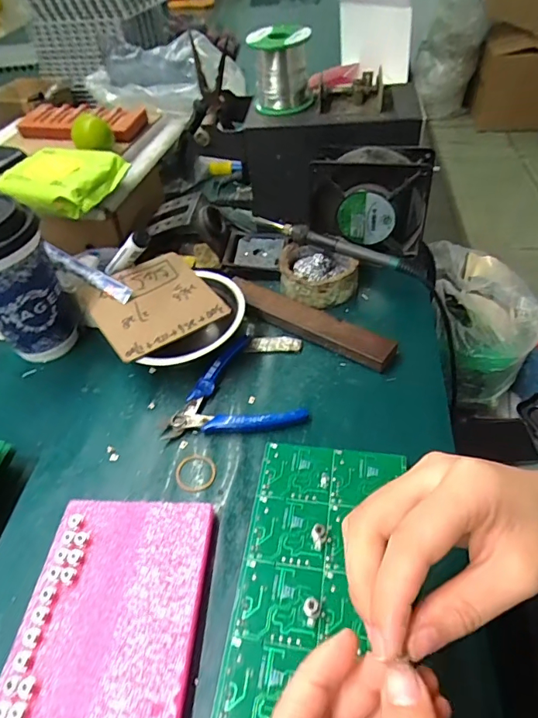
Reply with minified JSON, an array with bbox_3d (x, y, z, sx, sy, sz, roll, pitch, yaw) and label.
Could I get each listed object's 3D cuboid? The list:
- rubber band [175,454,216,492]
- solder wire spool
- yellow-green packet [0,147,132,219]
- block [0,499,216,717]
[{"bbox_3d":[-0.058,0.089,0.357,0.032,0.004,0.030,-3,46,4],"label":"rubber band"},{"bbox_3d":[0.014,-0.307,0.483,0.061,0.074,0.061,-3,46,4],"label":"solder wire spool"},{"bbox_3d":[-0.219,-0.188,0.475,0.111,0.026,0.101,18,52,20],"label":"yellow-green packet"},{"bbox_3d":[-0.097,0.159,0.287,0.109,0.017,0.138,0,47,7],"label":"block"}]

